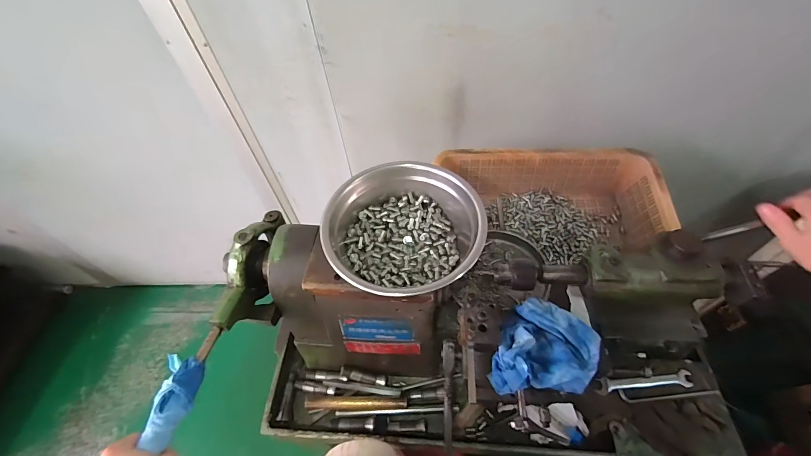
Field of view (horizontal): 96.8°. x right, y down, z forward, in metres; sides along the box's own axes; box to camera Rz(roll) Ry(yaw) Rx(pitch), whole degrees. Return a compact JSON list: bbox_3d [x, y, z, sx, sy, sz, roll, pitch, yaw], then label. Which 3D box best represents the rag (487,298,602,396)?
[{"bbox_3d":[0.159,0.137,0.397,0.104,0.044,0.108,17,57,15],"label":"rag"}]

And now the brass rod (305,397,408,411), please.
[{"bbox_3d":[-0.076,0.278,0.570,0.155,0.021,0.019,-2,54,3],"label":"brass rod"}]

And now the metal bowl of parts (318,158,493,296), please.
[{"bbox_3d":[-0.005,-0.001,0.407,0.165,0.052,0.152,-2,54,2],"label":"metal bowl of parts"}]

